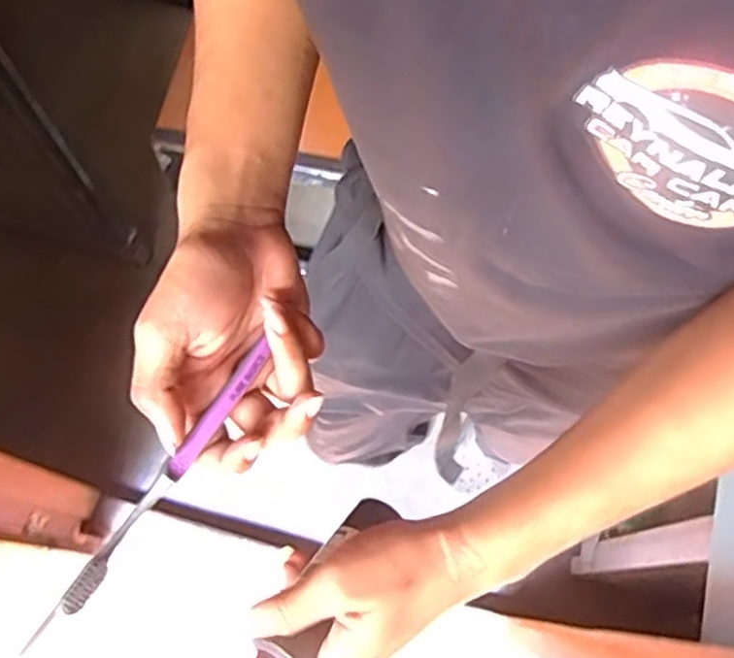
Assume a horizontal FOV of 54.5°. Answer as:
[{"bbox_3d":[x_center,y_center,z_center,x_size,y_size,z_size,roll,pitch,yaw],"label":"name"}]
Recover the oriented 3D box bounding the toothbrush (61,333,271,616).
[{"bbox_3d":[-0.097,0.071,0.356,0.011,0.013,0.153,32,71,10],"label":"toothbrush"}]

